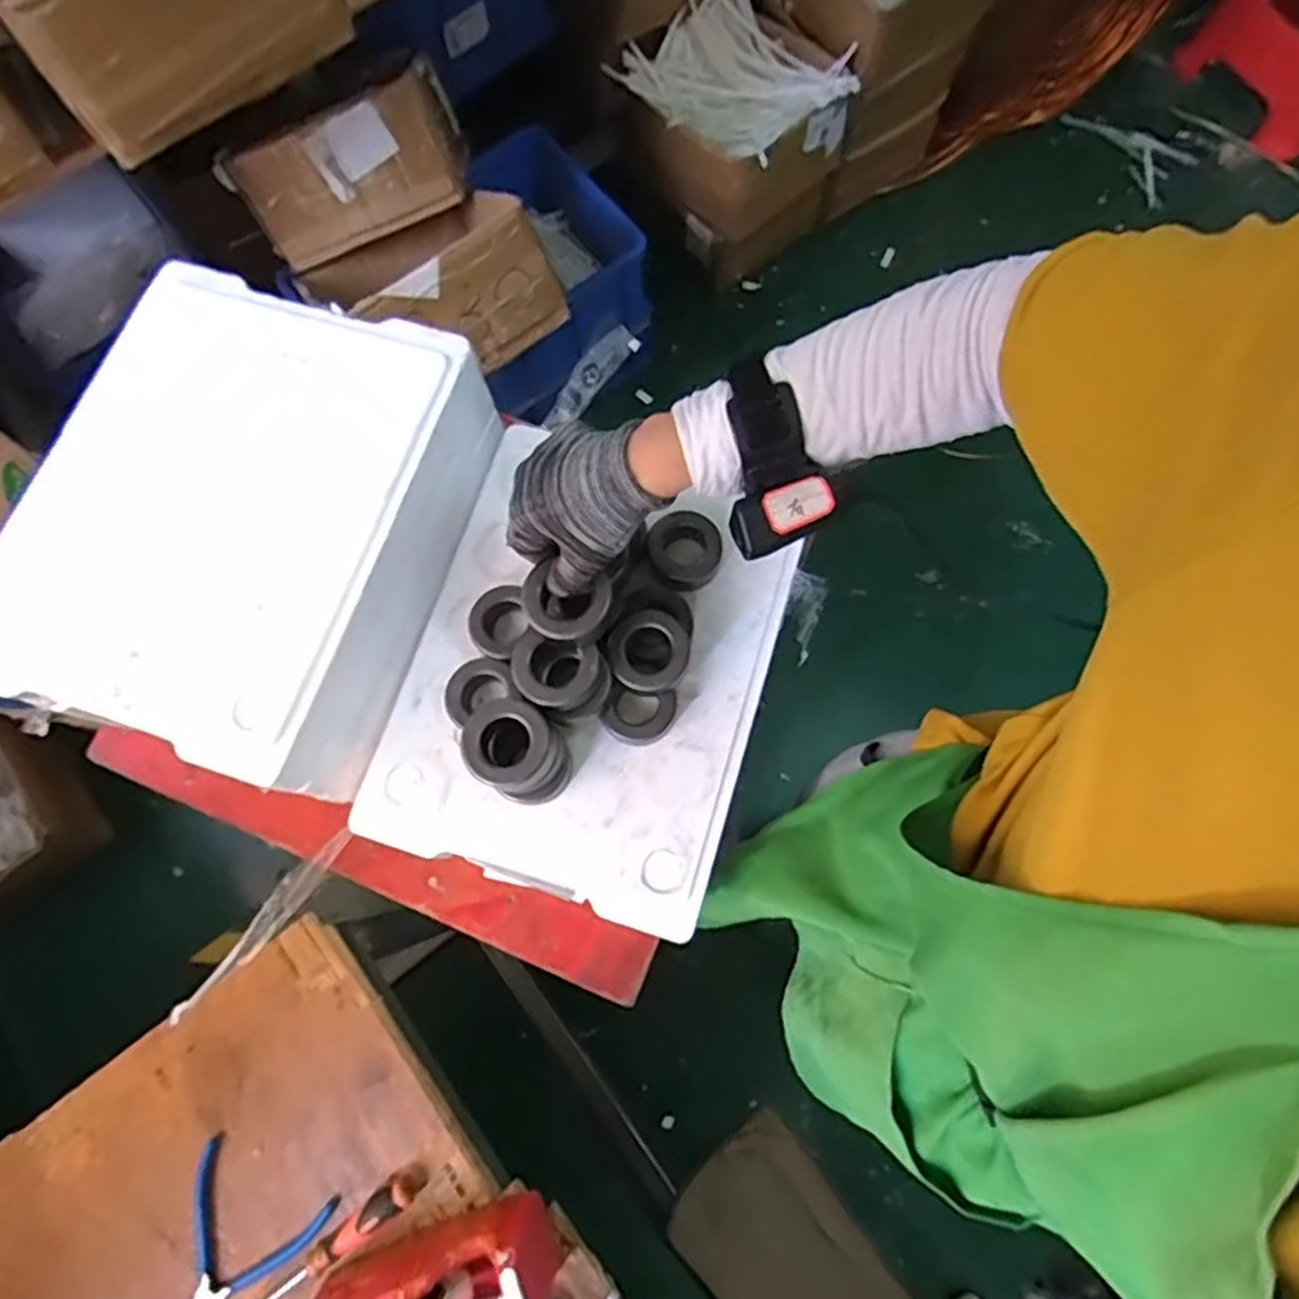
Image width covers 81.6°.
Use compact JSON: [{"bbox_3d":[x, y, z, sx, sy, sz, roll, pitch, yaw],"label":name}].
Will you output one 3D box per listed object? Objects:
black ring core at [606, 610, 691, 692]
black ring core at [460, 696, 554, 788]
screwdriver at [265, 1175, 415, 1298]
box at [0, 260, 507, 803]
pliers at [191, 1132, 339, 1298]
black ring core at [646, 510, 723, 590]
[{"bbox_3d":[-0.001,0.000,0.559,0.060,0.013,0.058,0,75,0],"label":"black ring core"},{"bbox_3d":[-0.101,0.063,0.524,0.059,0.017,0.059,0,75,0],"label":"black ring core"},{"bbox_3d":[-0.304,0.546,0.670,0.212,0.024,0.024,-34,78,-8],"label":"screwdriver"},{"bbox_3d":[-0.319,-0.098,0.618,0.314,0.100,0.370,16,76,5],"label":"box"},{"bbox_3d":[-0.374,0.538,0.678,0.130,0.018,0.137,24,77,7],"label":"pliers"},{"bbox_3d":[0.028,-0.083,0.619,0.059,0.033,0.062,0,75,0],"label":"black ring core"}]

